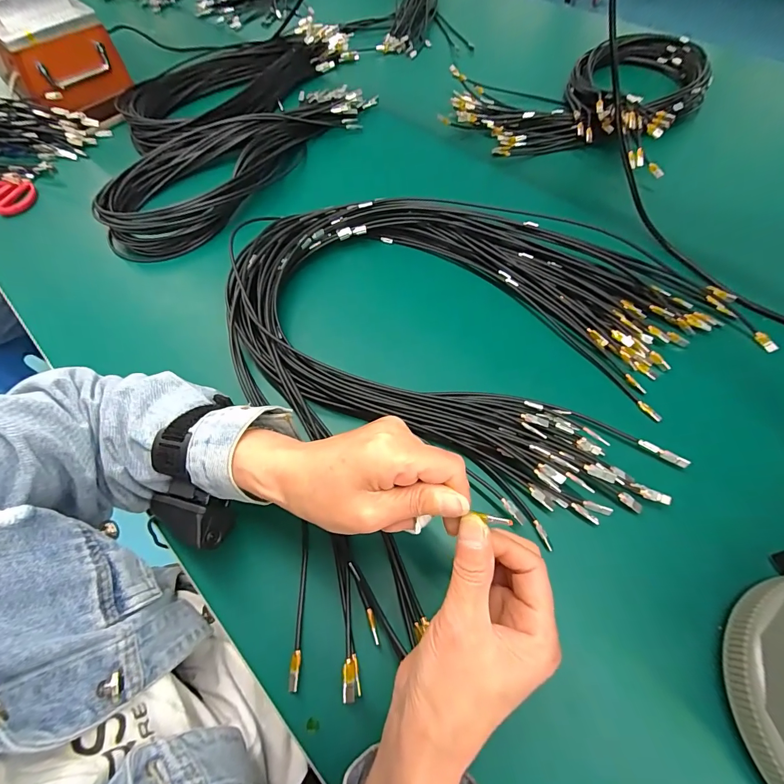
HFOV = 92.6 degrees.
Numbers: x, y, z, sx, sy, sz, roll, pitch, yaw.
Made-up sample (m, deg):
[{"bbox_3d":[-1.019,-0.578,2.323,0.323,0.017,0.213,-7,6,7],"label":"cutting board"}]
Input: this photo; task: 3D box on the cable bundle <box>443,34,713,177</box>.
[{"bbox_3d":[0.307,-0.520,0.627,0.371,0.067,0.412,30,67,17],"label":"cable bundle"}]

